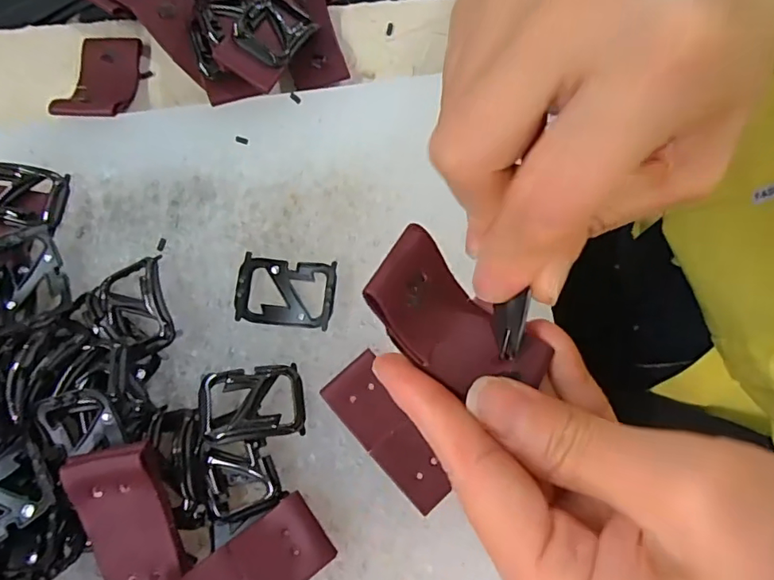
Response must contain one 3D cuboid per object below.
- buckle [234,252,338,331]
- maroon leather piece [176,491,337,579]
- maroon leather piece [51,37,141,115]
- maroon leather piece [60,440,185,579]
[{"bbox_3d":[-0.041,0.001,0.219,0.039,0.011,0.027,8,77,0],"label":"buckle"},{"bbox_3d":[-0.050,0.100,0.185,0.061,0.004,0.027,-33,67,-19],"label":"maroon leather piece"},{"bbox_3d":[-0.136,-0.103,0.250,0.030,0.019,0.054,-2,77,-2],"label":"maroon leather piece"},{"bbox_3d":[-0.089,0.083,0.184,0.028,0.008,0.058,-9,104,-3],"label":"maroon leather piece"}]

